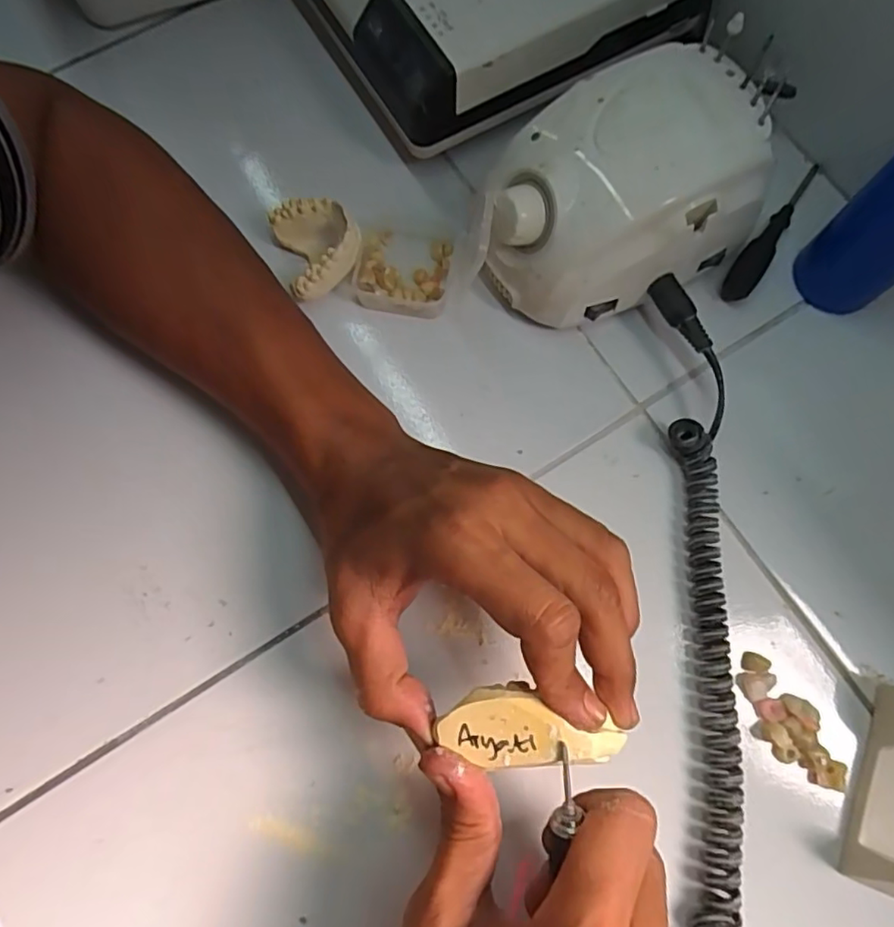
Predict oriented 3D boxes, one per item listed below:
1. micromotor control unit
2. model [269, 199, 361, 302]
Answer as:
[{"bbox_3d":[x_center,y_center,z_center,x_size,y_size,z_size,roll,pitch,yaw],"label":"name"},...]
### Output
[{"bbox_3d":[0.086,-0.140,0.312,0.135,0.079,0.098,-29,78,-7],"label":"micromotor control unit"},{"bbox_3d":[-0.072,-0.122,0.334,0.043,0.027,0.050,-18,76,-5],"label":"model"}]

